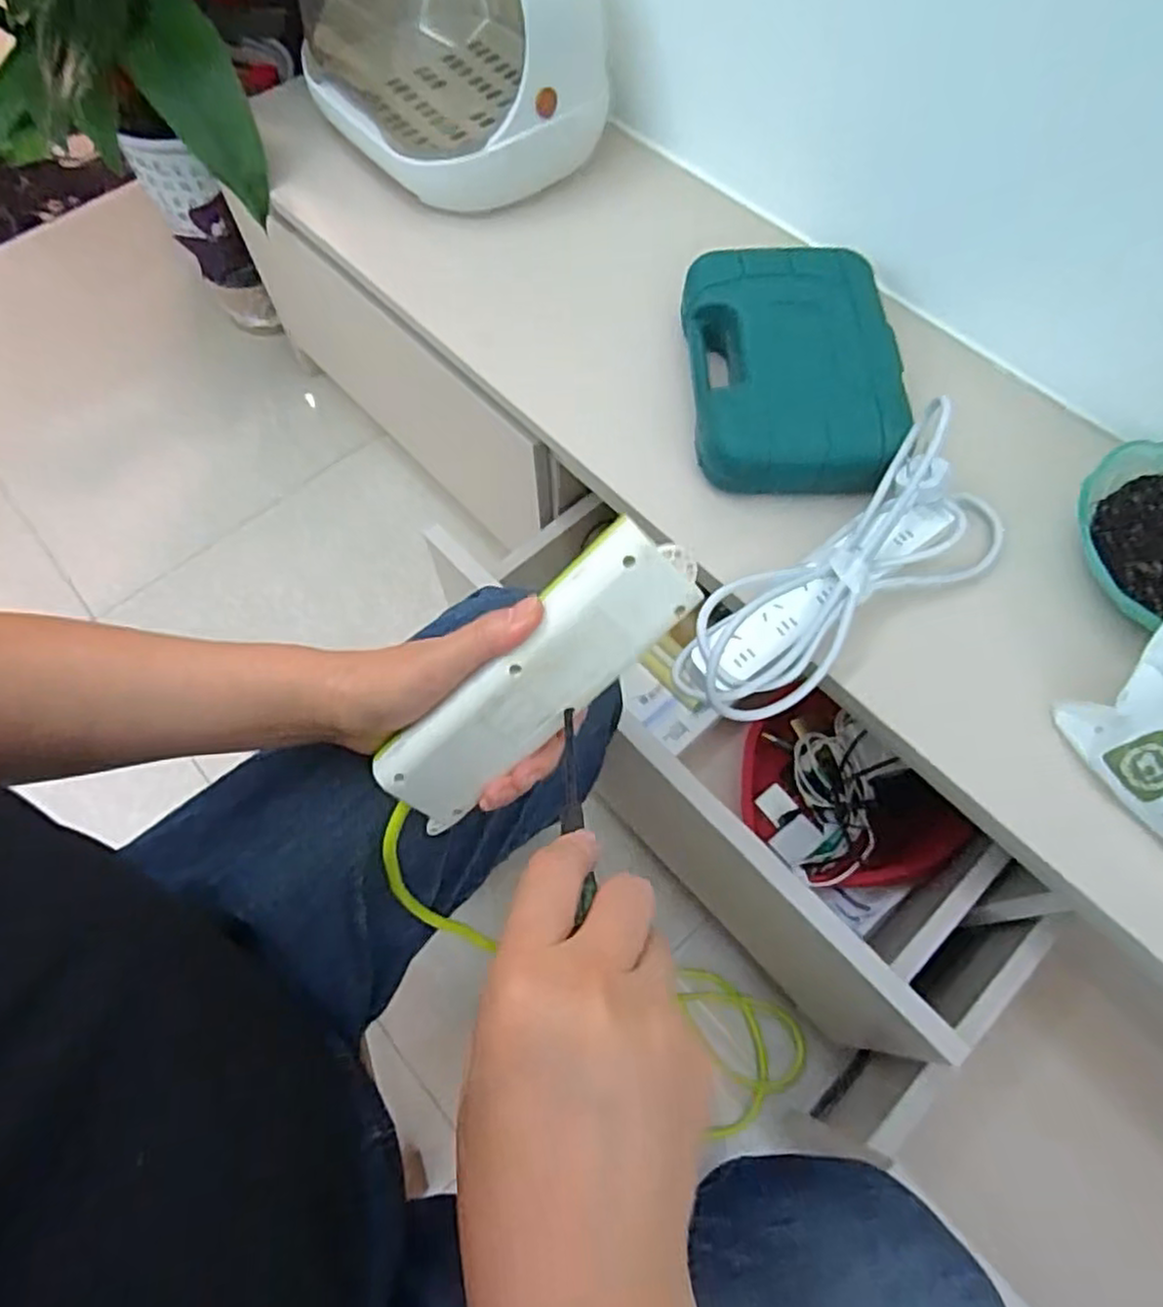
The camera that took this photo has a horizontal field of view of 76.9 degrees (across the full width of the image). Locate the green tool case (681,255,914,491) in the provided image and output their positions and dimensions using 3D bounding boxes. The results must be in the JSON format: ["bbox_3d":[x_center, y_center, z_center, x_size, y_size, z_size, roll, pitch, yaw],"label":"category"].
[{"bbox_3d":[0.175,-0.239,0.614,0.166,0.049,0.233,-2,65,0],"label":"green tool case"}]

